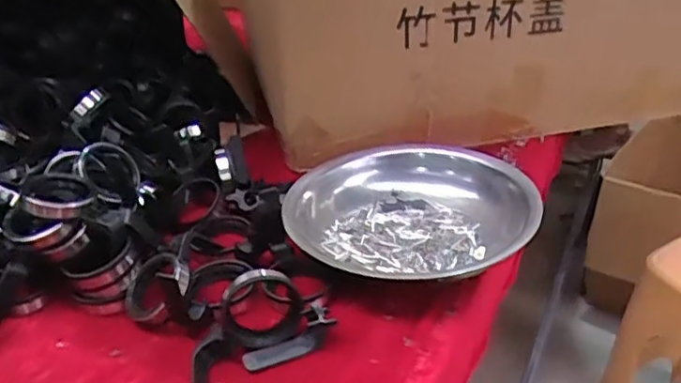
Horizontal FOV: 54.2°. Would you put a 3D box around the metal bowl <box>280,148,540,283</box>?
[{"bbox_3d":[0.078,0.033,0.703,0.239,0.072,0.223,-2,29,1],"label":"metal bowl"}]

